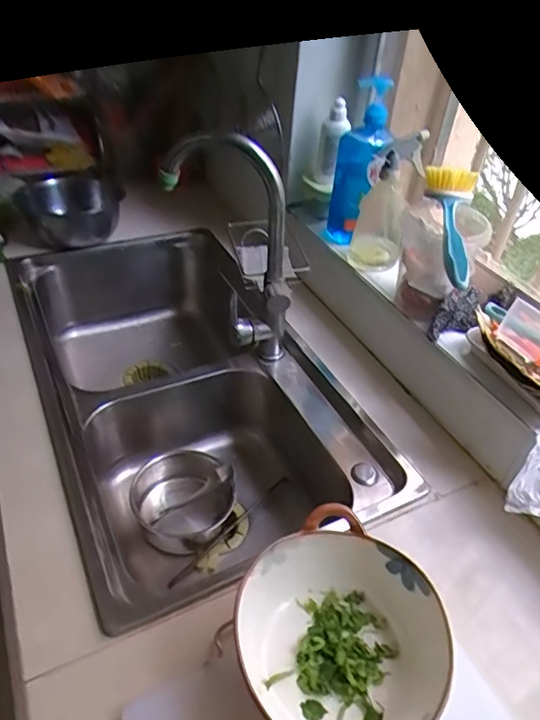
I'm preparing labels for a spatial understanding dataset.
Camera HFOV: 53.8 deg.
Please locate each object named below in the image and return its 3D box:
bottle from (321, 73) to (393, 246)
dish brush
[{"bbox_3d":[0.152,-0.332,0.916,0.079,0.268,0.083,10,41,6],"label":"bottle"},{"bbox_3d":[0.220,-0.173,0.663,0.067,0.045,0.251,14,41,10],"label":"dish brush"}]

